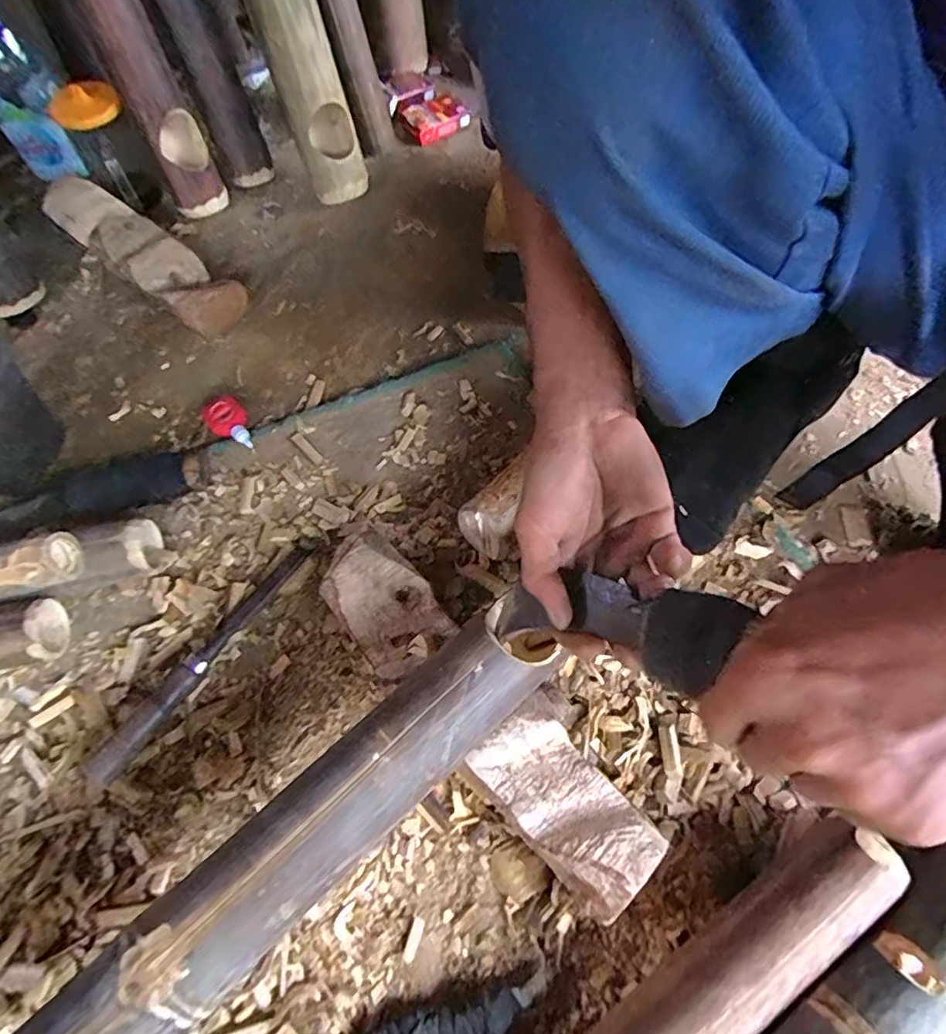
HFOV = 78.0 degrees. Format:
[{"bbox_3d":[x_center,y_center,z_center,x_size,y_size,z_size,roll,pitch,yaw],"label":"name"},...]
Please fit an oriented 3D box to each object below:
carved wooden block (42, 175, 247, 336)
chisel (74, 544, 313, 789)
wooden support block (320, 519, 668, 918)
[{"bbox_3d":[-0.397,-0.317,0.709,0.300,0.063,0.077,37,68,18],"label":"carved wooden block"},{"bbox_3d":[-0.223,0.109,0.491,0.024,0.033,0.232,27,65,14],"label":"chisel"},{"bbox_3d":[-0.002,0.145,0.458,0.322,0.061,0.080,41,69,19],"label":"wooden support block"}]

